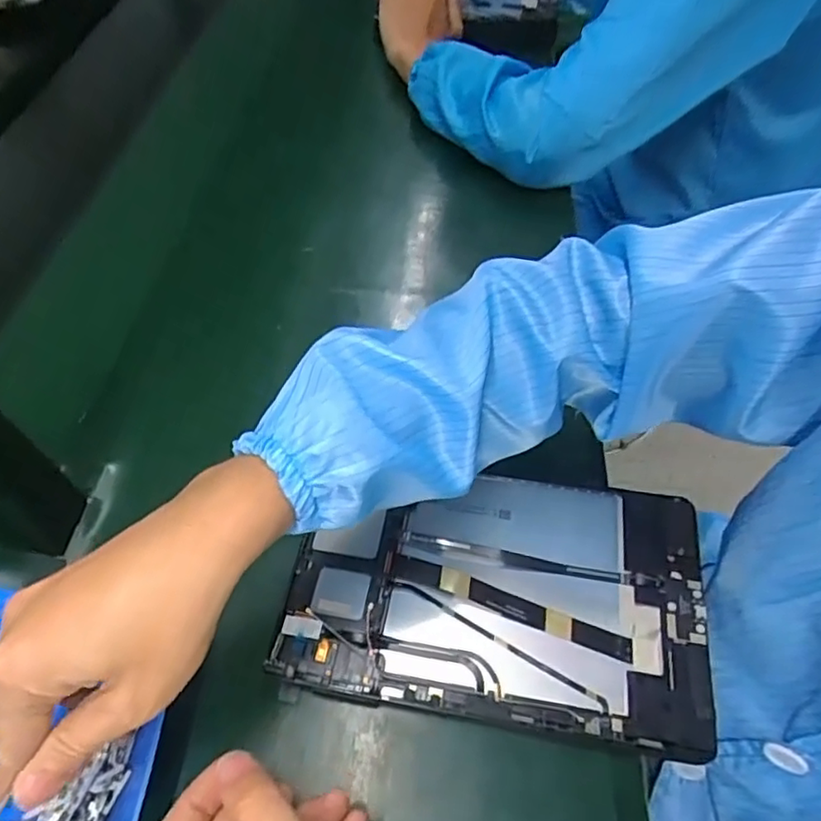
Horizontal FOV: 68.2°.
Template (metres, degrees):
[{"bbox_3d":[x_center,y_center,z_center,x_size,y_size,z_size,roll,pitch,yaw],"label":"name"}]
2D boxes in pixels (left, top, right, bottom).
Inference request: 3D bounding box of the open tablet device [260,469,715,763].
[{"bbox_3d":[0.051,0.104,0.361,0.236,0.010,0.146,7,56,7],"label":"open tablet device"}]

